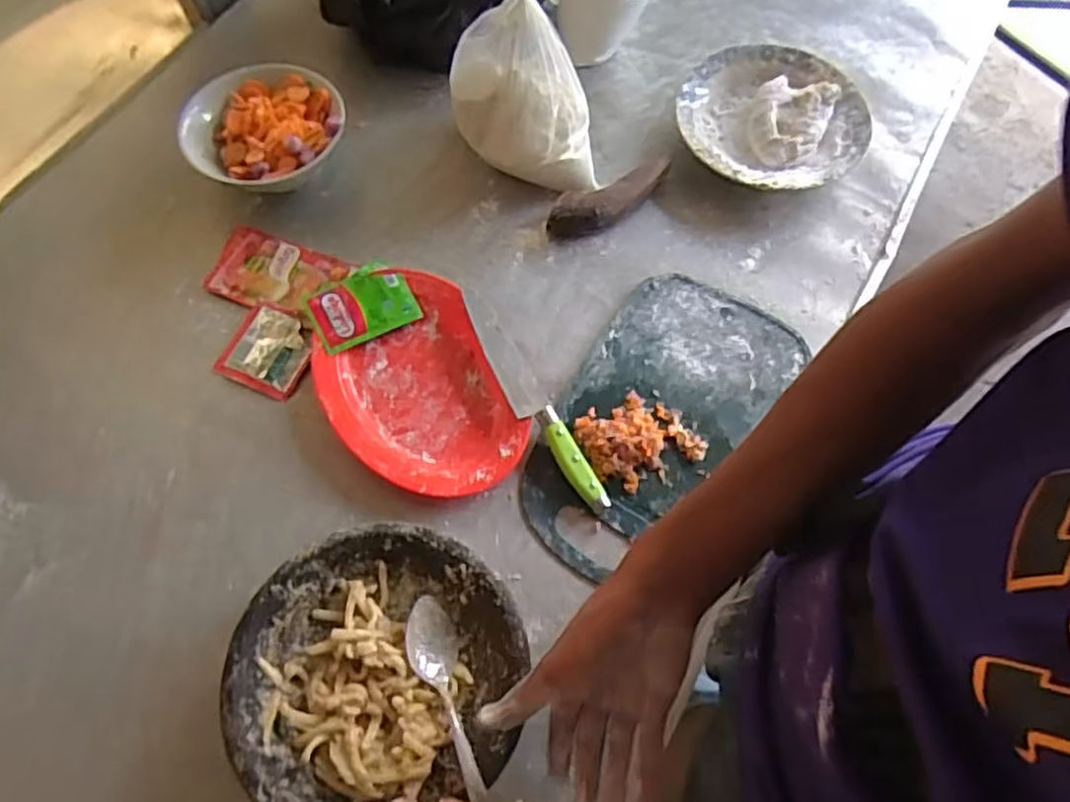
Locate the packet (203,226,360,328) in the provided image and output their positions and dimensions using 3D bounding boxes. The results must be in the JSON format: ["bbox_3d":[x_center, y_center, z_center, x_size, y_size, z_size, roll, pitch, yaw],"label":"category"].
[{"bbox_3d":[-0.247,-0.121,0.666,0.129,0.014,0.078,22,68,7],"label":"packet"}]

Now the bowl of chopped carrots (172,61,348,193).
[{"bbox_3d":[-0.263,-0.267,0.702,0.139,0.076,0.141,1,67,-2],"label":"bowl of chopped carrots"}]

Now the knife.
[{"bbox_3d":[-0.006,-0.006,0.613,0.035,0.025,0.231,-25,70,-12],"label":"knife"}]

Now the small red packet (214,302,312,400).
[{"bbox_3d":[-0.241,-0.048,0.633,0.076,0.008,0.079,24,68,7],"label":"small red packet"}]

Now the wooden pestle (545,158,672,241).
[{"bbox_3d":[0.079,-0.204,0.714,0.151,0.030,0.047,-24,70,-12],"label":"wooden pestle"}]

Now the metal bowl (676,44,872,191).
[{"bbox_3d":[0.254,-0.299,0.752,0.201,0.050,0.187,1,67,-2],"label":"metal bowl"}]

